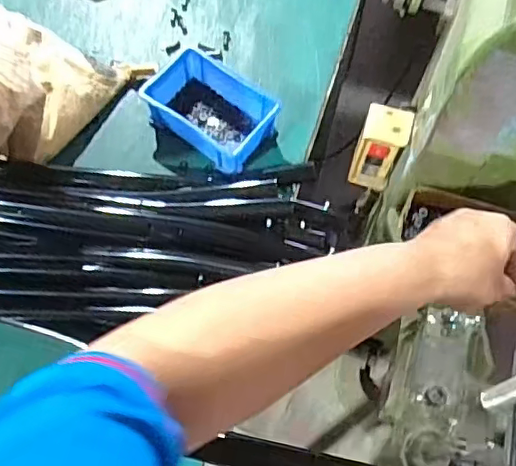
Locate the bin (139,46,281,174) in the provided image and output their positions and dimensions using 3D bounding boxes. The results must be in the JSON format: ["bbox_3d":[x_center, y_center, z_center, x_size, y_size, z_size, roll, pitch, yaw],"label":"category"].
[{"bbox_3d":[-0.059,-0.153,0.713,0.154,0.046,0.108,38,71,16],"label":"bin"}]

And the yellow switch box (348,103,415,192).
[{"bbox_3d":[0.143,-0.097,0.686,0.053,0.112,0.043,20,67,9],"label":"yellow switch box"}]

